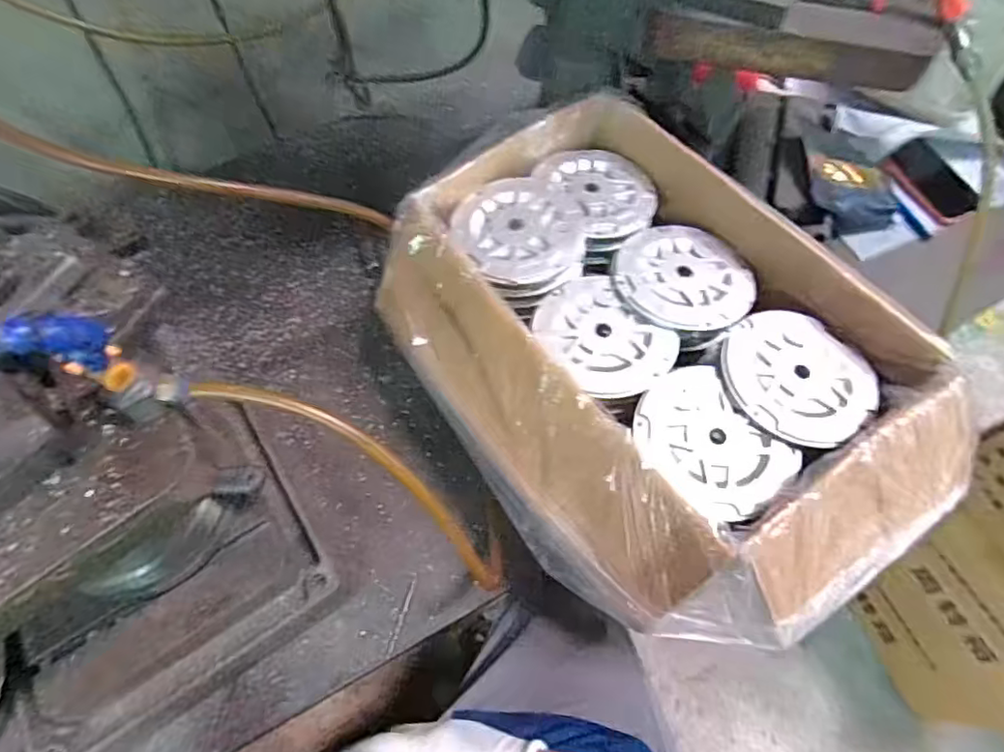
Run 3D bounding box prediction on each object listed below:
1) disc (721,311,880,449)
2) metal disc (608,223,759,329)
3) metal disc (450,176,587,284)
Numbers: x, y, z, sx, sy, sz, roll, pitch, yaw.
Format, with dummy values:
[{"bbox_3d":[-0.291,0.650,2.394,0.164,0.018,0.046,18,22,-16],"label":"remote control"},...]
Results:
[{"bbox_3d":[0.266,-0.001,0.530,0.125,0.013,0.133,-1,63,2],"label":"disc"},{"bbox_3d":[0.184,-0.103,0.595,0.134,0.011,0.129,-1,63,2],"label":"metal disc"},{"bbox_3d":[0.018,-0.152,0.605,0.126,0.011,0.129,-1,63,2],"label":"metal disc"}]

